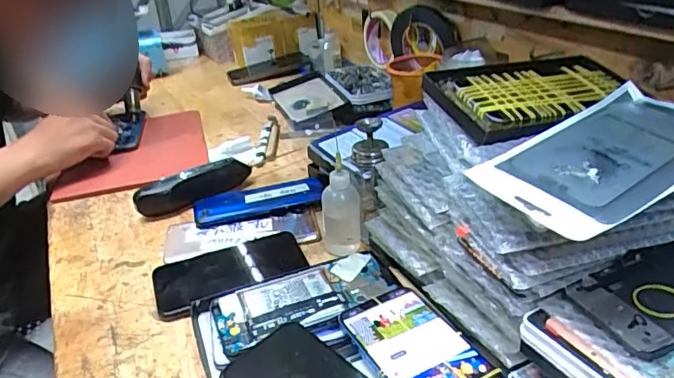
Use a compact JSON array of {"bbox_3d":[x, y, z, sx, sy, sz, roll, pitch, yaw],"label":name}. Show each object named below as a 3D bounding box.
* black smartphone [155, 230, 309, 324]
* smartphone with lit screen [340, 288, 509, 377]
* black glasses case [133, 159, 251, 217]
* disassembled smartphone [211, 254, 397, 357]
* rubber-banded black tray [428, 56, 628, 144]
[{"bbox_3d":[-0.103,0.076,0.506,0.145,0.005,0.081,-18,31,-22],"label":"black smartphone"},{"bbox_3d":[0.063,0.120,0.371,0.068,0.006,0.142,-22,35,-22],"label":"smartphone with lit screen"},{"bbox_3d":[-0.172,-0.003,0.637,0.144,0.034,0.035,-21,33,-27],"label":"black glasses case"},{"bbox_3d":[-0.029,0.093,0.455,0.153,0.007,0.066,-15,31,-18],"label":"disassembled smartphone"},{"bbox_3d":[0.166,-0.077,0.433,0.155,0.018,0.096,-13,45,-16],"label":"rubber-banded black tray"}]

